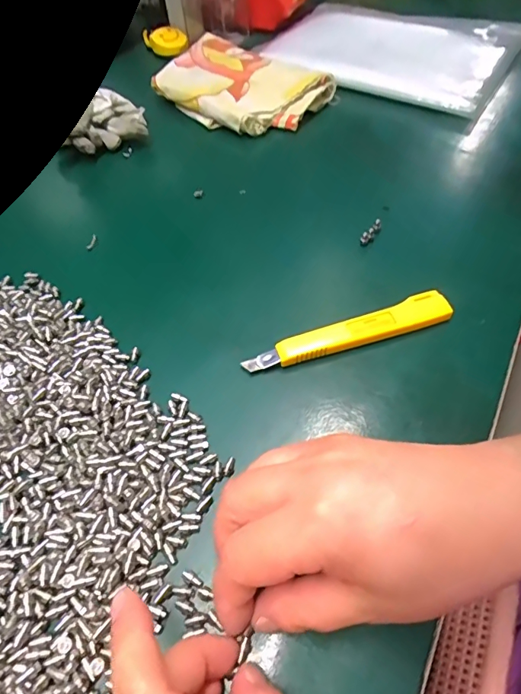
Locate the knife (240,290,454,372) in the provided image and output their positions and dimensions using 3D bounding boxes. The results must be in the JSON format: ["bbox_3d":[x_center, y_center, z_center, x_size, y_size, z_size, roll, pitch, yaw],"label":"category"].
[{"bbox_3d":[0.055,-0.009,0.280,0.132,0.011,0.021,-15,55,-8],"label":"knife"}]

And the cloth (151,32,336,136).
[{"bbox_3d":[-0.021,-0.266,0.455,0.163,0.031,0.112,33,62,23],"label":"cloth"}]

